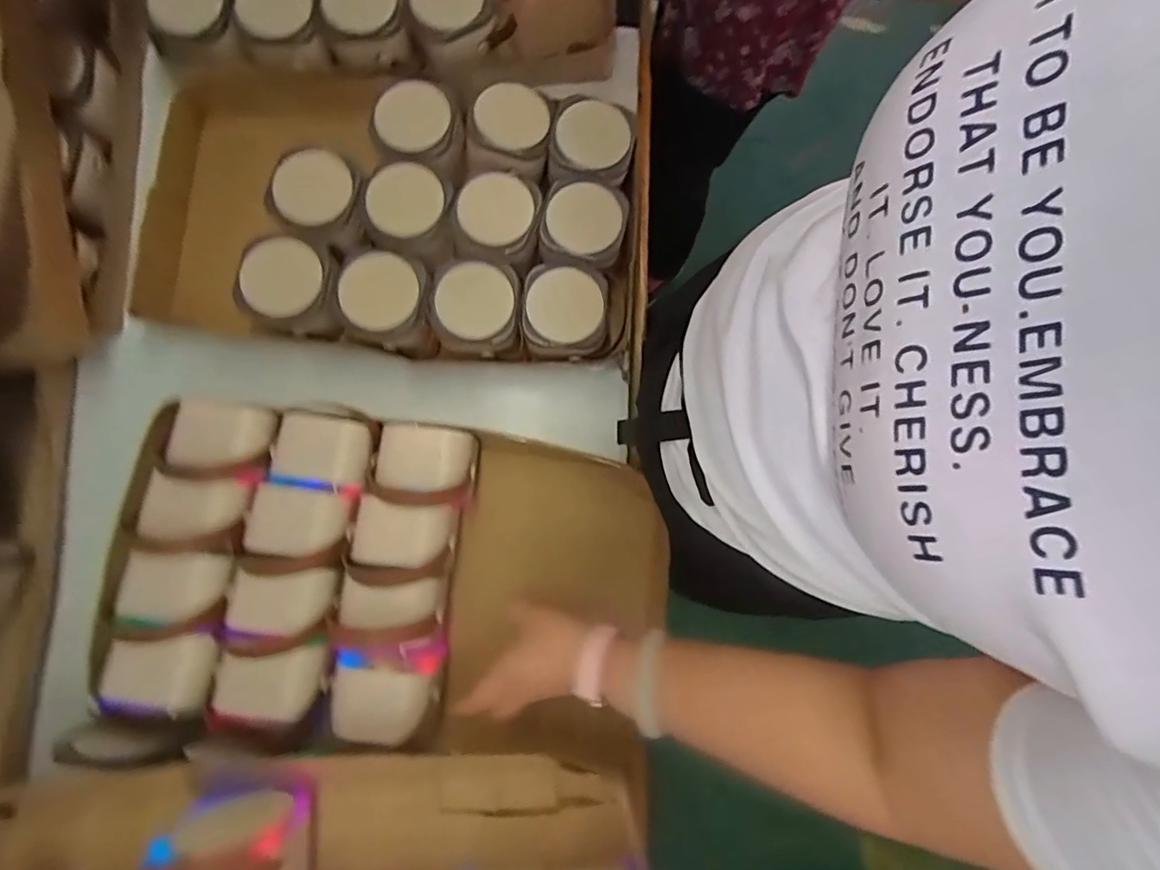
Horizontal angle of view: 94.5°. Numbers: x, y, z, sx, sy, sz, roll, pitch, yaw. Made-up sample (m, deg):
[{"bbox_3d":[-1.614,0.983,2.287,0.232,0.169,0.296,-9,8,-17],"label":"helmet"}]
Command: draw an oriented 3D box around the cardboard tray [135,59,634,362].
[{"bbox_3d":[-0.197,-0.256,0.583,0.503,0.085,0.351,0,77,0],"label":"cardboard tray"}]

